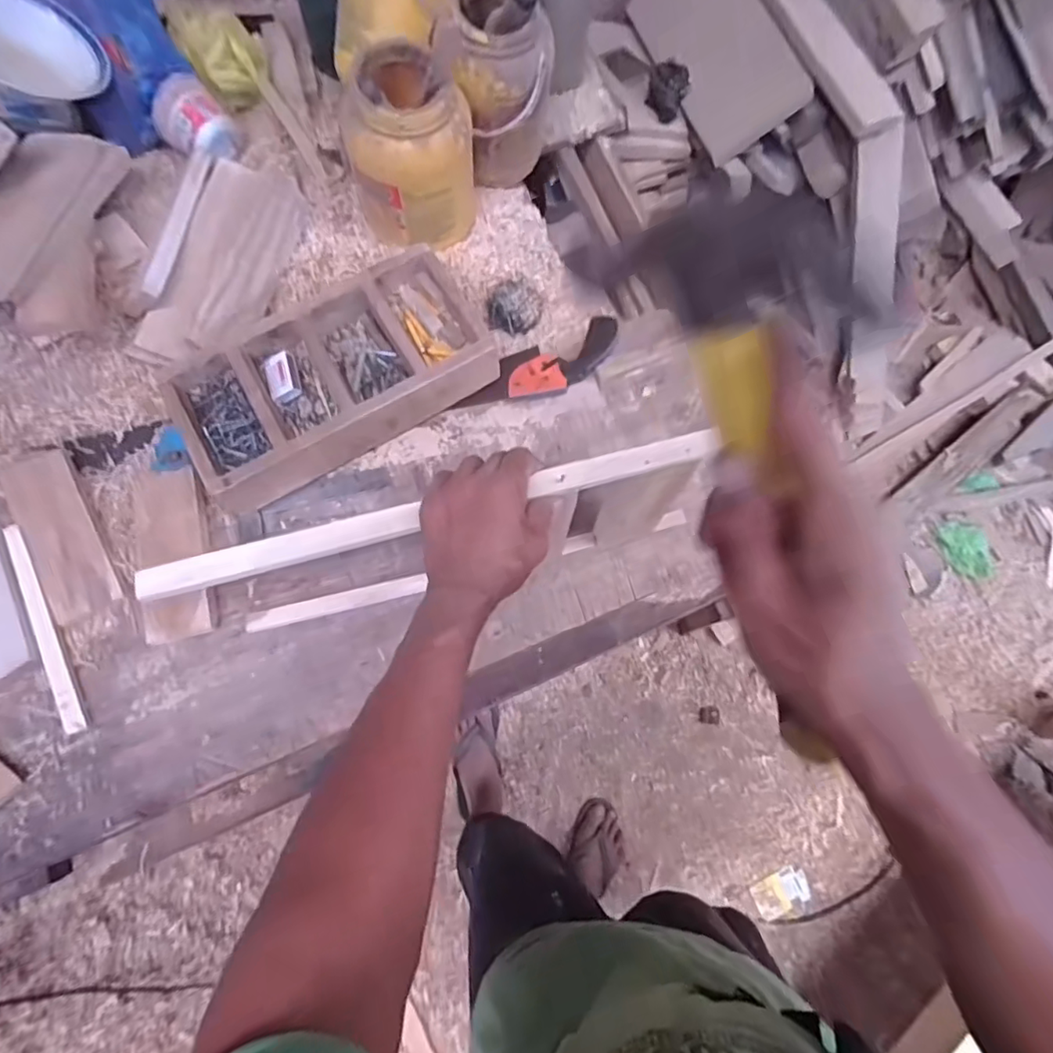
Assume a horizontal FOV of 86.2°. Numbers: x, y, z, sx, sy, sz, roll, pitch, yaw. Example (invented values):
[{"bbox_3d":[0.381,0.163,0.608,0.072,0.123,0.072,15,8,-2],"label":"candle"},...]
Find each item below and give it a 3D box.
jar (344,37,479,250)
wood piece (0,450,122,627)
[{"bbox_3d":[-0.148,-0.485,0.736,0.151,0.190,0.154,0,71,0],"label":"jar"},{"bbox_3d":[-0.564,0.002,0.680,0.073,0.015,0.221,-29,74,-10],"label":"wood piece"}]

